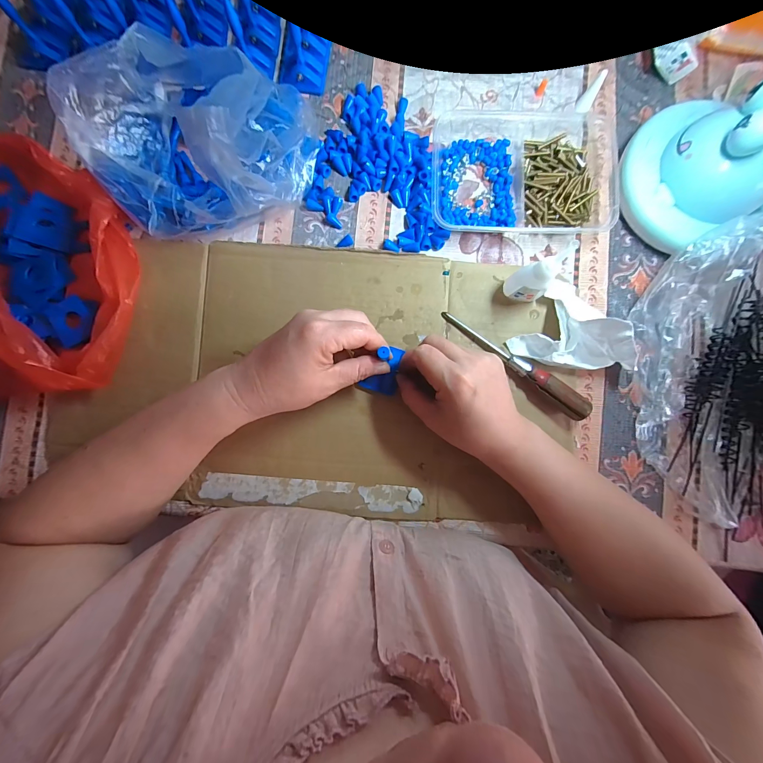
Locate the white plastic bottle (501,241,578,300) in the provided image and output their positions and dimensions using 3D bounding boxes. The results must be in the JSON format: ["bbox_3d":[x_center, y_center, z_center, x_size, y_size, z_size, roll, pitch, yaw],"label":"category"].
[{"bbox_3d":[0.131,-0.088,0.274,0.027,0.082,0.022,-12,86,-1],"label":"white plastic bottle"}]

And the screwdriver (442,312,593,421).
[{"bbox_3d":[0.123,-0.020,0.297,0.152,0.023,0.019,40,87,3],"label":"screwdriver"}]

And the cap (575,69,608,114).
[{"bbox_3d":[0.202,-0.277,0.310,0.013,0.029,0.016,34,87,3],"label":"cap"}]

